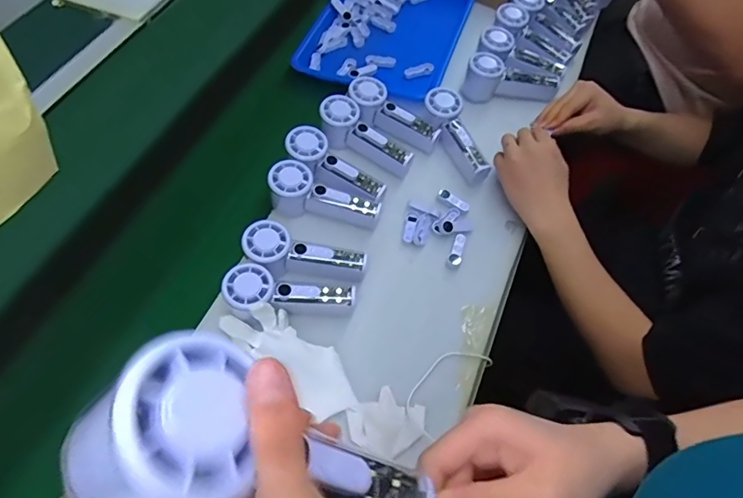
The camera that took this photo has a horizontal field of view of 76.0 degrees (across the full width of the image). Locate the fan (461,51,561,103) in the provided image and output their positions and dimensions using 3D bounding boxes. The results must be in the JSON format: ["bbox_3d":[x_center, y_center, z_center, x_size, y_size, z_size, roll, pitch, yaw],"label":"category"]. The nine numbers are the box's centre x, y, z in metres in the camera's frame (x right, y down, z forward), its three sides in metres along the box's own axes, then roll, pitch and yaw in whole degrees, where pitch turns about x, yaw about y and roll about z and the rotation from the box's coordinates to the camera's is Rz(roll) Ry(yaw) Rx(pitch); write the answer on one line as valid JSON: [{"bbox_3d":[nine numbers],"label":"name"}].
[{"bbox_3d":[0.230,-0.276,0.783,0.155,0.054,0.055,11,60,2],"label":"fan"}]

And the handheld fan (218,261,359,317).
[{"bbox_3d":[-0.097,0.060,0.574,0.148,0.066,0.059,4,60,-2],"label":"handheld fan"}]

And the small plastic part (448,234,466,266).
[{"bbox_3d":[0.117,0.001,0.642,0.017,0.006,0.049,20,61,7],"label":"small plastic part"}]

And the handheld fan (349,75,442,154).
[{"bbox_3d":[0.032,-0.203,0.724,0.151,0.041,0.060,35,63,-2],"label":"handheld fan"}]

